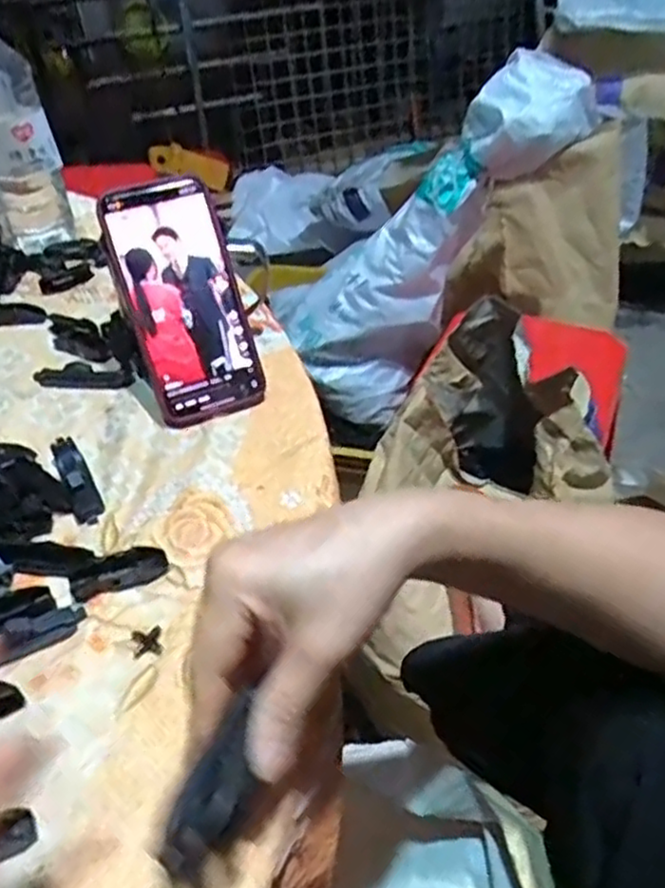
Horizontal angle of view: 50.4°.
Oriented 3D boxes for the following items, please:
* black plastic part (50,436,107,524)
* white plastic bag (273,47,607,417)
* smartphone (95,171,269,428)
[{"bbox_3d":[-0.164,0.021,0.452,0.017,0.013,0.073,-23,48,-20],"label":"black plastic part"},{"bbox_3d":[0.125,-0.294,1.027,0.241,0.579,0.179,24,44,-13],"label":"white plastic bag"},{"bbox_3d":[-0.102,-0.098,0.491,0.079,0.162,0.018,-20,12,-18],"label":"smartphone"}]

